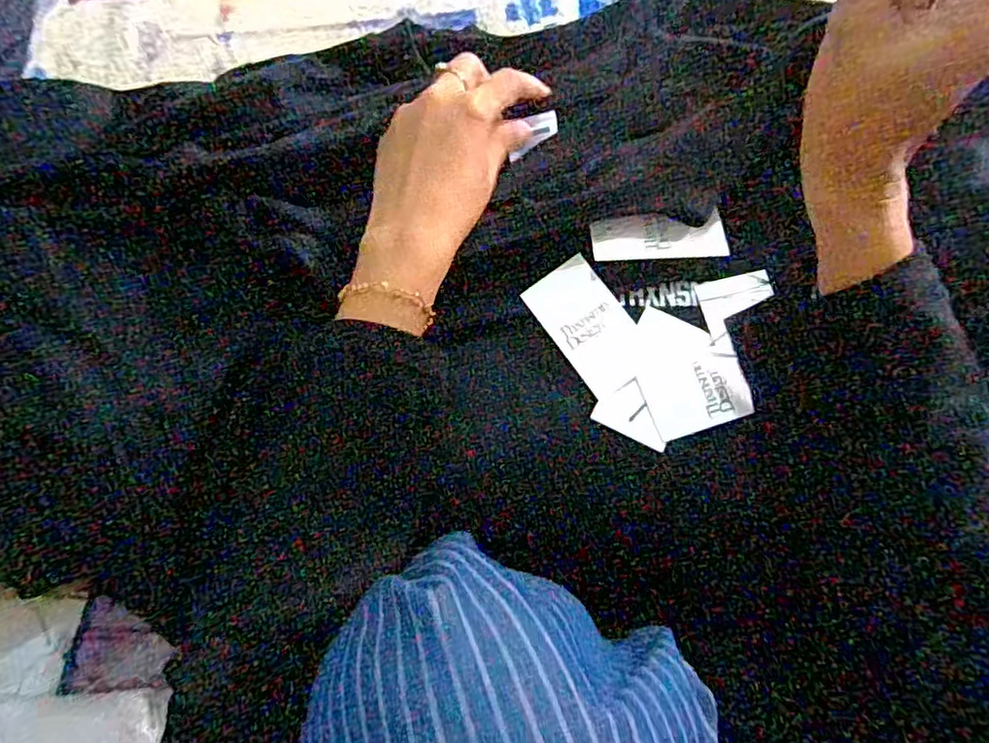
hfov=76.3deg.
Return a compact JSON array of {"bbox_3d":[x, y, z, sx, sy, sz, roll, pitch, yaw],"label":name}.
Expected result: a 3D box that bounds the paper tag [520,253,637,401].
[{"bbox_3d":[0.057,-0.027,0.377,0.045,0.004,0.079,-35,83,-8],"label":"paper tag"}]

